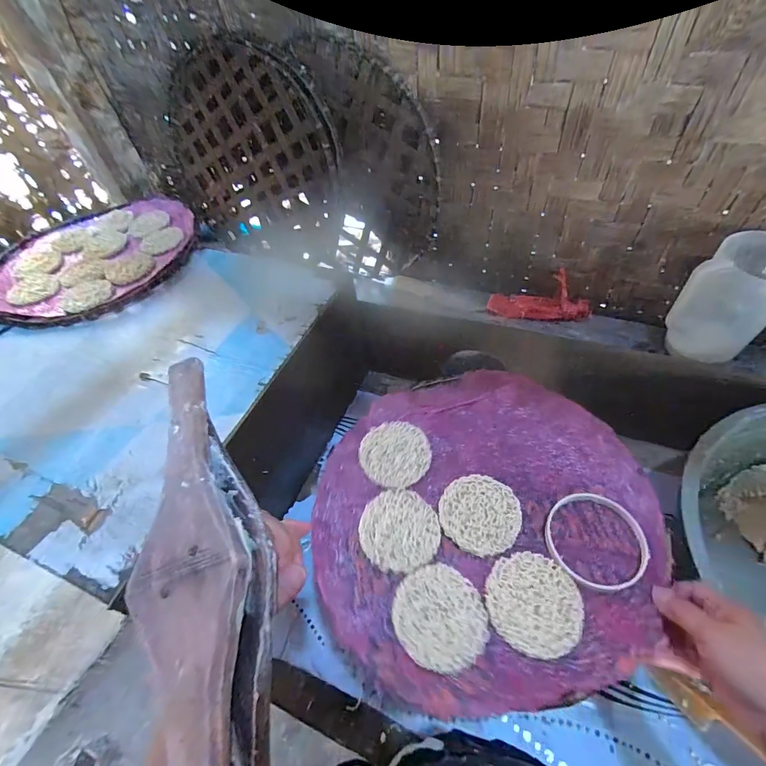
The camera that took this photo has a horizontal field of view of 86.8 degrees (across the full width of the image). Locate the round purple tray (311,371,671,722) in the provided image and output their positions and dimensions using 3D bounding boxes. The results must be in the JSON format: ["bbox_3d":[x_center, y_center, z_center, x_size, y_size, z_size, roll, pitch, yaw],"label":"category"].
[{"bbox_3d":[0.097,0.126,0.418,0.332,0.022,0.318,-3,52,3],"label":"round purple tray"}]

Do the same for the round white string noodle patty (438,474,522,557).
[{"bbox_3d":[0.098,0.133,0.414,0.079,0.009,0.078,-3,52,3],"label":"round white string noodle patty"}]

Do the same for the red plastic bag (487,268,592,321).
[{"bbox_3d":[0.289,-0.155,0.742,0.183,0.075,0.049,5,51,11],"label":"red plastic bag"}]

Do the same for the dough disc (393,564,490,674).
[{"bbox_3d":[0.050,0.204,0.356,0.077,0.011,0.081,-3,52,3],"label":"dough disc"}]

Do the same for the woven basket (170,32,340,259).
[{"bbox_3d":[-0.279,-0.428,0.811,0.425,0.368,0.115,24,57,24],"label":"woven basket"}]

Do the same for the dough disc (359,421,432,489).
[{"bbox_3d":[0.014,0.080,0.468,0.079,0.006,0.080,-3,52,3],"label":"dough disc"}]

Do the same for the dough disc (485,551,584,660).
[{"bbox_3d":[0.133,0.192,0.356,0.077,0.008,0.080,-3,52,3],"label":"dough disc"}]

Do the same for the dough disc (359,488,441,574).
[{"bbox_3d":[0.016,0.146,0.410,0.077,0.005,0.083,-3,52,3],"label":"dough disc"}]

